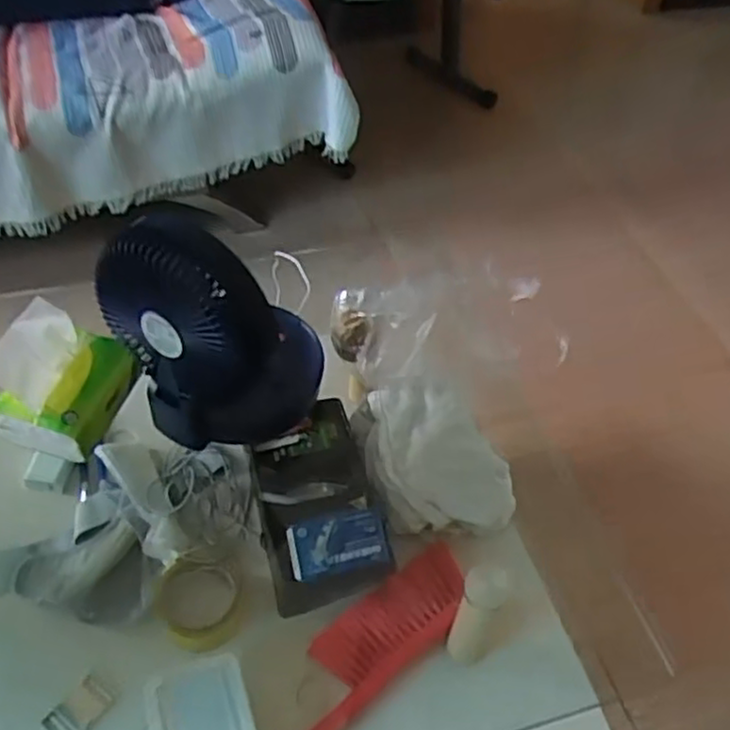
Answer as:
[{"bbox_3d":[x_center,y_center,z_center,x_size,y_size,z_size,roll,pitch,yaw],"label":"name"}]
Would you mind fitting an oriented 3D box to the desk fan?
[{"bbox_3d":[-0.132,-0.040,0.753,0.203,0.257,0.157,-28,58,-26],"label":"desk fan"}]

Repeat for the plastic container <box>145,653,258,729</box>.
[{"bbox_3d":[-0.160,0.367,0.742,0.099,0.070,0.124,-13,52,-16],"label":"plastic container"}]

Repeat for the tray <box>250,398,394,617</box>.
[{"bbox_3d":[-0.063,0.172,0.926,0.153,0.085,0.239,-12,52,-16],"label":"tray"}]

